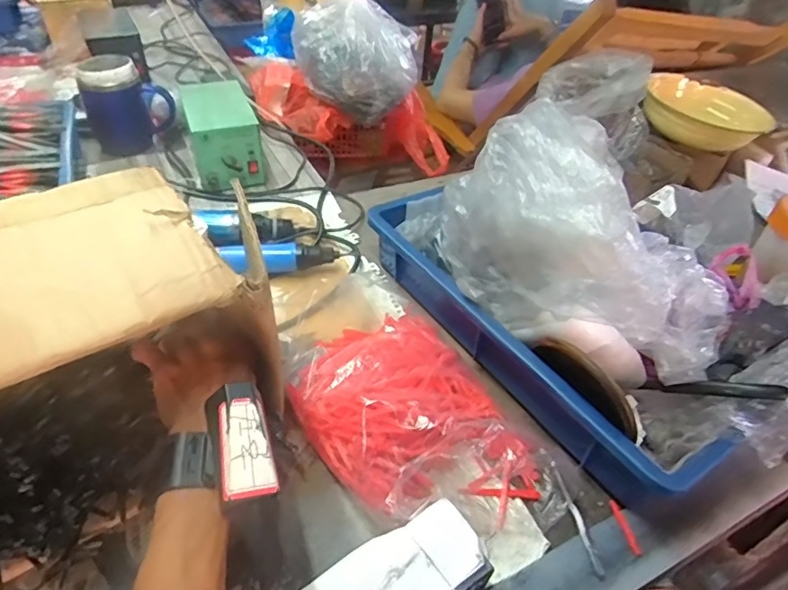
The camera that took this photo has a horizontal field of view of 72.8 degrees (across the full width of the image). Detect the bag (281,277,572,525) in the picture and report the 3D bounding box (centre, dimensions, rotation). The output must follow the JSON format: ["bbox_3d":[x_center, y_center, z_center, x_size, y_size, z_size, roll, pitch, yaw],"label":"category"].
[{"bbox_3d":[0.013,0.095,0.506,0.185,0.065,0.325,-23,50,-28],"label":"bag"}]

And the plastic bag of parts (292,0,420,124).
[{"bbox_3d":[-0.065,-0.468,0.961,0.224,0.235,0.160,-2,43,-9],"label":"plastic bag of parts"}]

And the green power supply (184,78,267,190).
[{"bbox_3d":[-0.257,-0.238,0.805,0.092,0.104,0.151,-11,46,-18],"label":"green power supply"}]

